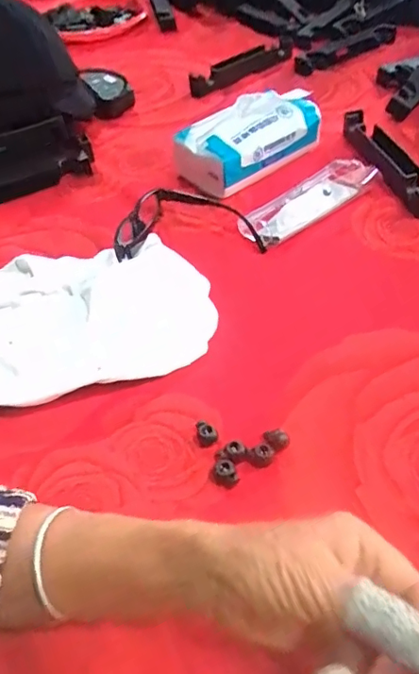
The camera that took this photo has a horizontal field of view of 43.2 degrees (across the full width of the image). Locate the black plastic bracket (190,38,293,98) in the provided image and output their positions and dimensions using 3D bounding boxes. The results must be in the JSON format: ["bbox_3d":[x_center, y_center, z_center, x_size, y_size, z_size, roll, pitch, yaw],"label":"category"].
[{"bbox_3d":[0.053,-0.410,0.801,0.187,0.022,0.039,-27,51,-19],"label":"black plastic bracket"}]

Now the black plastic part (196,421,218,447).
[{"bbox_3d":[-0.003,0.069,0.385,0.013,0.008,0.017,-29,51,-18],"label":"black plastic part"}]

